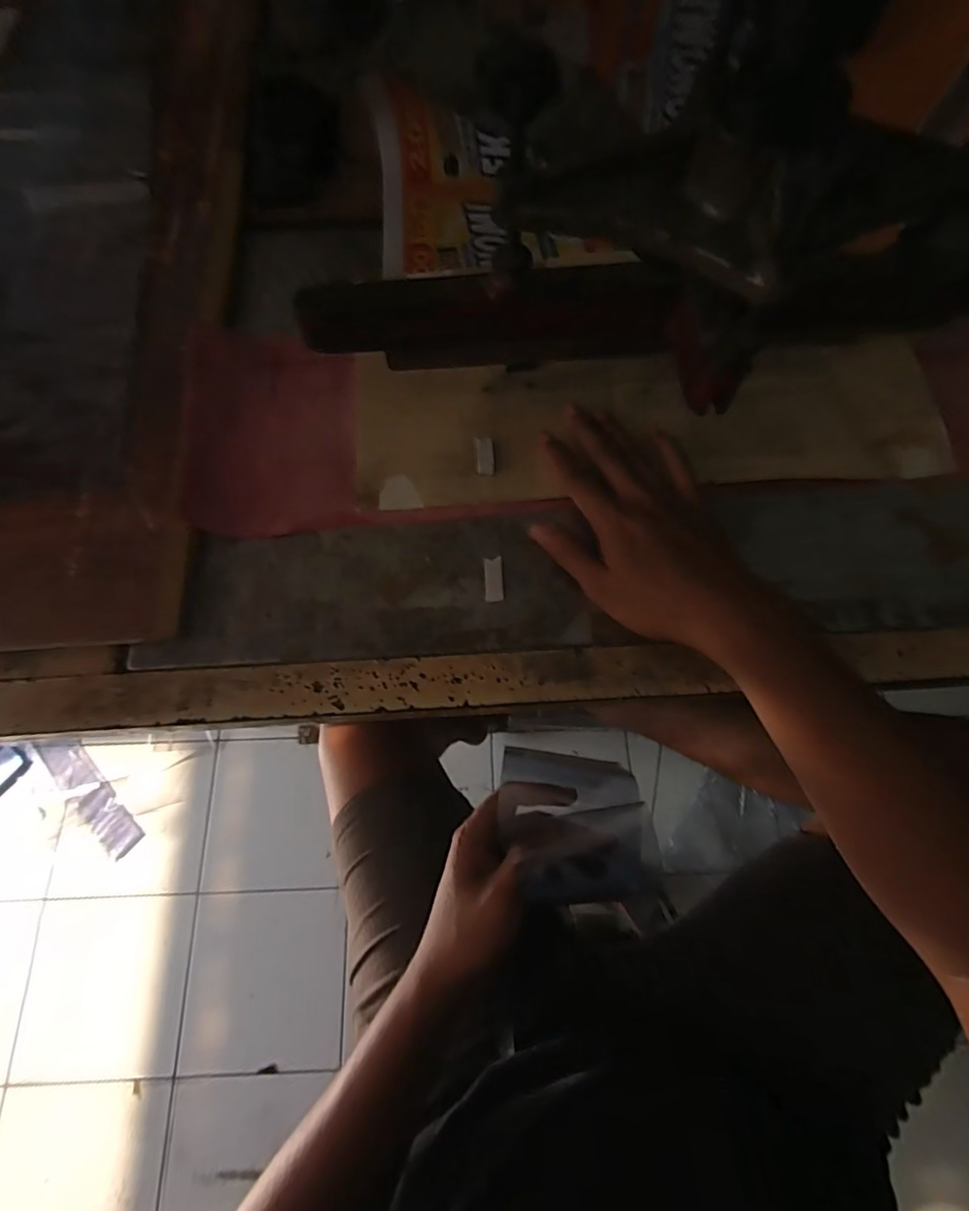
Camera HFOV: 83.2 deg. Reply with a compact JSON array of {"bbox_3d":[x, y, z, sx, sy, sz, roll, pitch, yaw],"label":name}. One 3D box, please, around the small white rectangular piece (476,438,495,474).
[{"bbox_3d":[0.001,-0.109,0.394,0.012,0.004,0.028,-4,71,-2],"label":"small white rectangular piece"}]

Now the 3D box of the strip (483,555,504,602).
[{"bbox_3d":[0.006,-0.018,0.368,0.013,0.005,0.030,-2,71,-1],"label":"strip"}]

